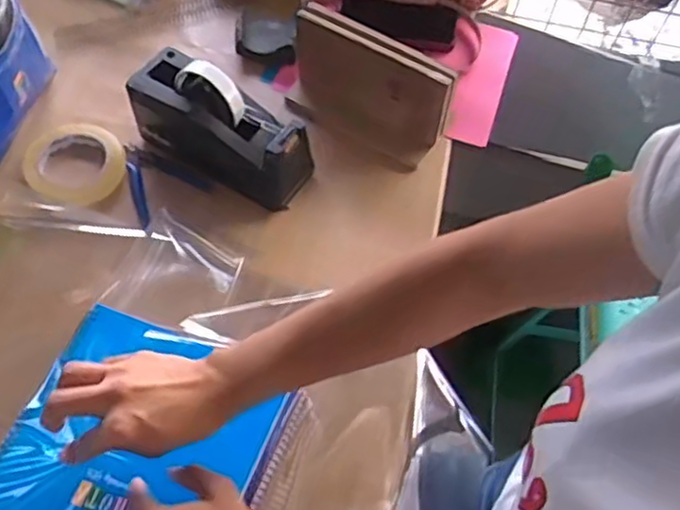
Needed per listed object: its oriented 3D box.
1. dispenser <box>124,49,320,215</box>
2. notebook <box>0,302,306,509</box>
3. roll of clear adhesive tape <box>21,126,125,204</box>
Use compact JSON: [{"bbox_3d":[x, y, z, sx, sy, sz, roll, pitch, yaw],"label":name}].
[{"bbox_3d":[-0.131,-0.139,0.733,0.207,0.114,0.074,31,62,14],"label":"dispenser"},{"bbox_3d":[-0.176,0.180,0.552,0.207,0.022,0.252,25,60,2],"label":"notebook"},{"bbox_3d":[-0.296,-0.104,0.748,0.102,0.030,0.109,2,59,-3],"label":"roll of clear adhesive tape"}]

